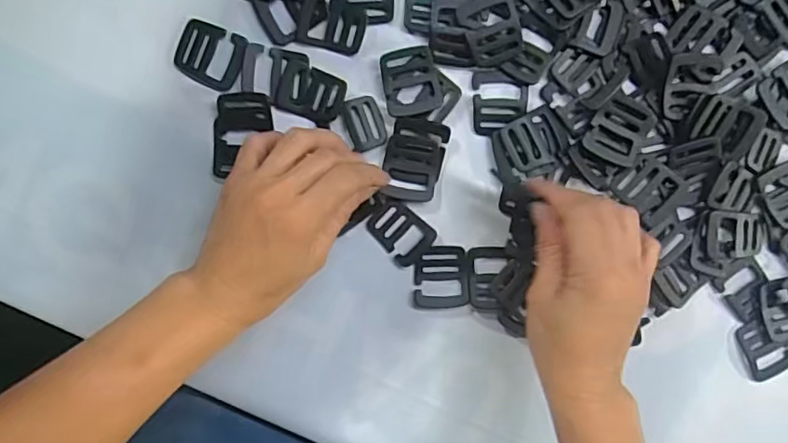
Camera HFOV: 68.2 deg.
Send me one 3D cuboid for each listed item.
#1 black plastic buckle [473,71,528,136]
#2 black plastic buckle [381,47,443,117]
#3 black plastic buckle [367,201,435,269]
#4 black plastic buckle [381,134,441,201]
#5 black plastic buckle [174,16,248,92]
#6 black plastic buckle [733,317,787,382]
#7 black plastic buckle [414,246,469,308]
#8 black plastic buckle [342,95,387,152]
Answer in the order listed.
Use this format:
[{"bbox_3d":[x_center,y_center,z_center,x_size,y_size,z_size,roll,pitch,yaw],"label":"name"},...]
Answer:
[{"bbox_3d":[0.072,-0.080,0.392,0.036,0.006,0.042,-1,98,1],"label":"black plastic buckle"},{"bbox_3d":[0.011,-0.093,0.387,0.036,0.006,0.043,-13,98,3],"label":"black plastic buckle"},{"bbox_3d":[0.005,0.008,0.404,0.043,0.004,0.032,43,96,-5],"label":"black plastic buckle"},{"bbox_3d":[0.011,-0.036,0.395,0.036,0.005,0.042,8,98,0],"label":"black plastic buckle"},{"bbox_3d":[-0.122,-0.110,0.386,0.044,0.004,0.038,23,98,-2],"label":"black plastic buckle"},{"bbox_3d":[0.263,0.089,0.413,0.033,0.006,0.045,-24,97,4],"label":"black plastic buckle"},{"bbox_3d":[0.034,0.040,0.407,0.037,0.004,0.044,2,98,1],"label":"black plastic buckle"},{"bbox_3d":[-0.020,-0.066,0.392,0.024,0.006,0.035,-17,98,3],"label":"black plastic buckle"}]

